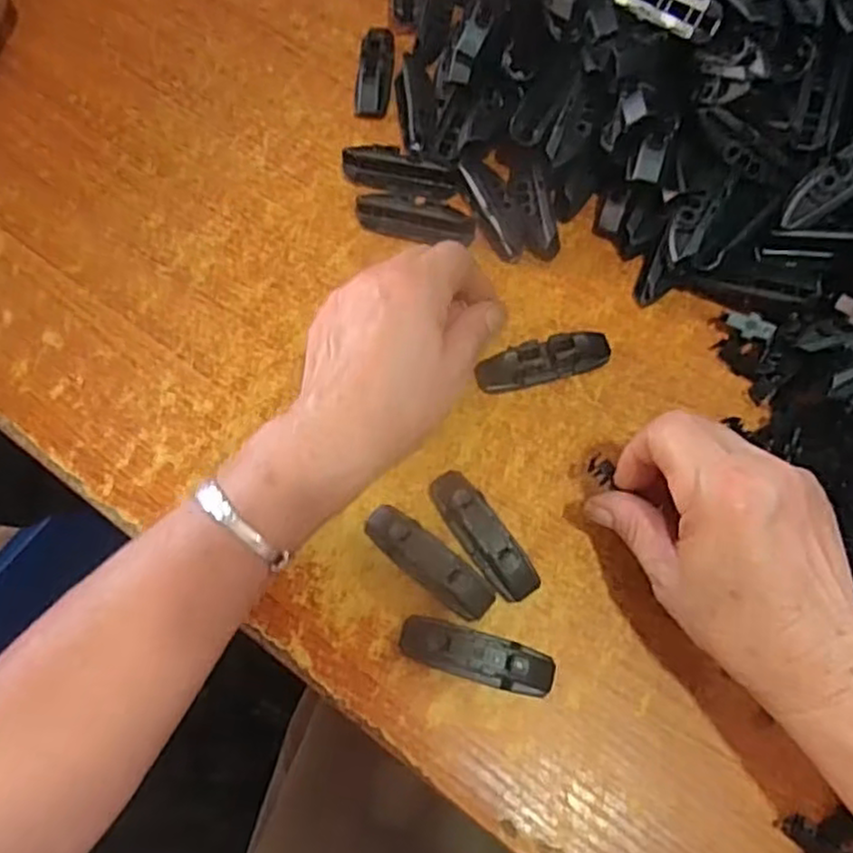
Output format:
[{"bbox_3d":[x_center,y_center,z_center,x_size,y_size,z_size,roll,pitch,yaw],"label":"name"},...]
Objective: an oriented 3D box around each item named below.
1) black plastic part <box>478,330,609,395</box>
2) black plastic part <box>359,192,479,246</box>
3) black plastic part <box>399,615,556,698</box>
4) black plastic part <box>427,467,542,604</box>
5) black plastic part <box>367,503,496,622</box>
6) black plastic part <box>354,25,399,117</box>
[{"bbox_3d":[0.064,-0.035,0.394,0.073,0.019,0.020,-14,69,-5],"label":"black plastic part"},{"bbox_3d":[-0.006,-0.122,0.431,0.071,0.019,0.018,16,69,6],"label":"black plastic part"},{"bbox_3d":[0.023,0.108,0.340,0.072,0.020,0.021,14,69,6],"label":"black plastic part"},{"bbox_3d":[0.028,0.054,0.362,0.020,0.019,0.073,-30,71,-11],"label":"black plastic part"},{"bbox_3d":[0.001,0.066,0.357,0.072,0.021,0.022,39,74,14],"label":"black plastic part"},{"bbox_3d":[-0.032,-0.230,0.470,0.023,0.020,0.059,5,69,2],"label":"black plastic part"}]

